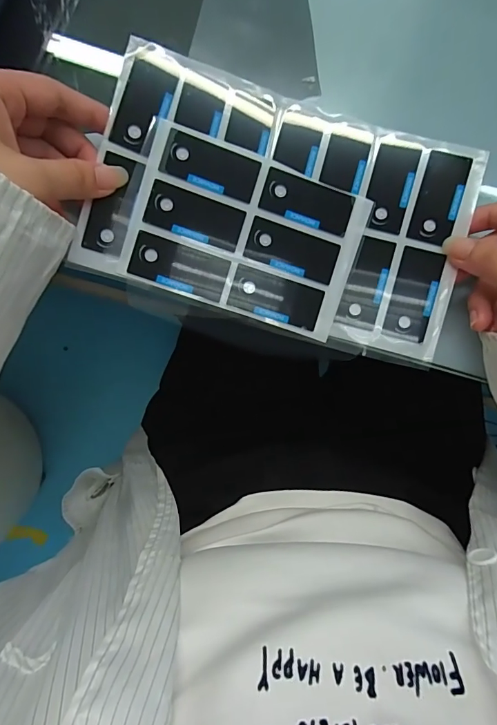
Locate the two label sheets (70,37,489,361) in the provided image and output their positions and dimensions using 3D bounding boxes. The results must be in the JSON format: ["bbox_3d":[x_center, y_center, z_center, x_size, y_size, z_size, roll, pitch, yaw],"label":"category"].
[{"bbox_3d":[0.024,-0.098,0.261,0.229,0.013,0.141,16,89,-5],"label":"two label sheets"}]

